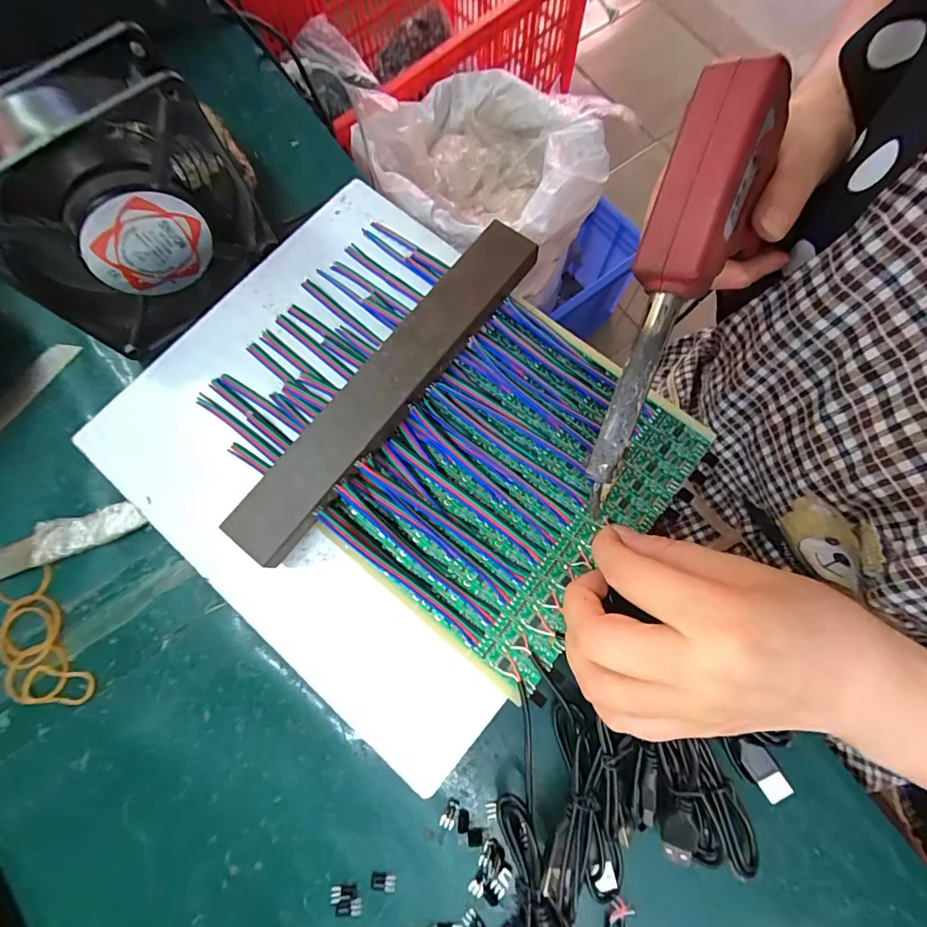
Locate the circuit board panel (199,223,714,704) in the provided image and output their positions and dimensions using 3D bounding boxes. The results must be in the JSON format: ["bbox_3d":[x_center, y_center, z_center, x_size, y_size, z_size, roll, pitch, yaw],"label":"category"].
[{"bbox_3d":[-0.008,-0.021,0.237,0.220,0.009,0.160,39,79,10],"label":"circuit board panel"}]

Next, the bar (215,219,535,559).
[{"bbox_3d":[-0.036,-0.040,0.232,0.033,0.021,0.205,37,78,9],"label":"bar"}]

